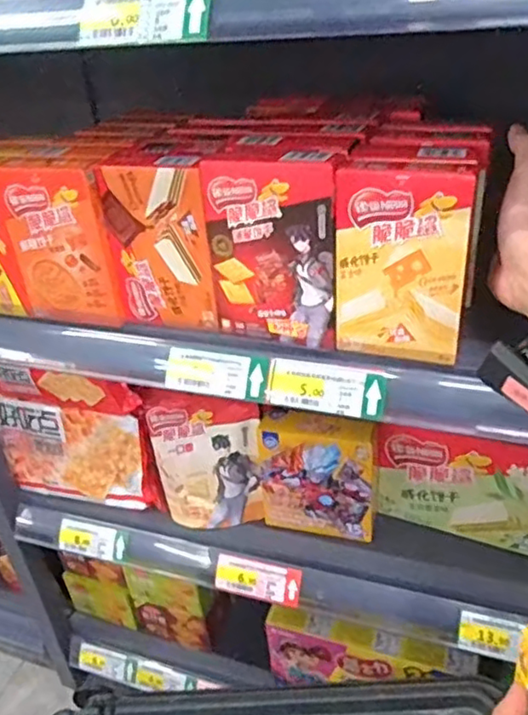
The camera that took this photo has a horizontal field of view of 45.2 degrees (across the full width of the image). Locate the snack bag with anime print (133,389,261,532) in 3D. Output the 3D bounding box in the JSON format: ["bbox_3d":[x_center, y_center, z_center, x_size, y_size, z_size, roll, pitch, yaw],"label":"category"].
[{"bbox_3d":[-0.066,0.117,0.708,0.127,0.155,0.044,0,33,9],"label":"snack bag with anime print"}]

